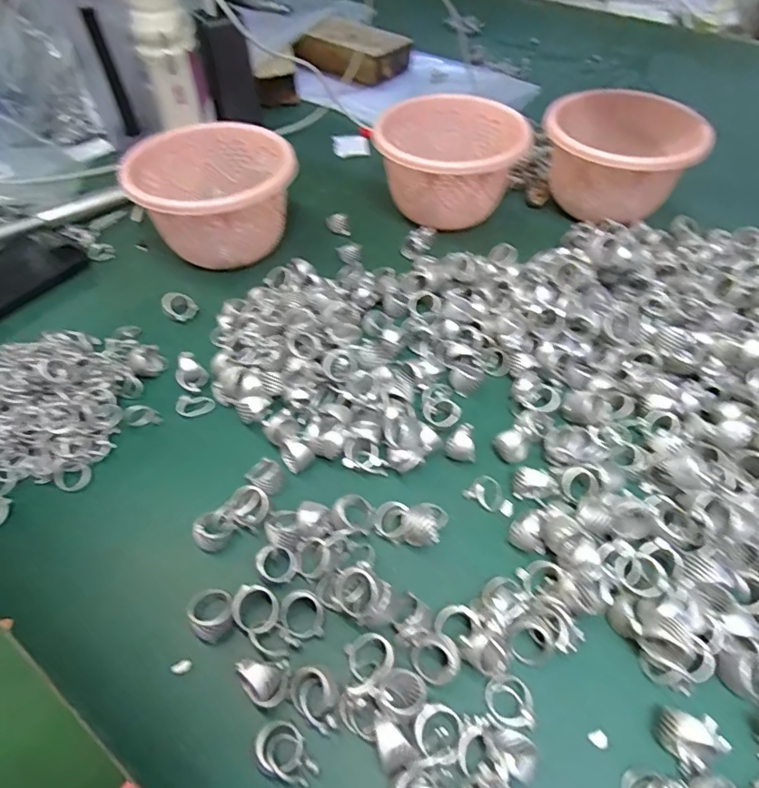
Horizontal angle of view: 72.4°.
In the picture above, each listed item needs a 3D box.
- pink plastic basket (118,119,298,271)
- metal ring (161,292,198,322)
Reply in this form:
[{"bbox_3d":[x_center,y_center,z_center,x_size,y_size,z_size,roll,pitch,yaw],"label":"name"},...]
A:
[{"bbox_3d":[-0.152,-0.179,0.494,0.139,0.090,0.130,-1,52,1],"label":"pink plastic basket"},{"bbox_3d":[-0.174,-0.076,0.450,0.007,0.028,0.025,-10,45,50],"label":"metal ring"}]

